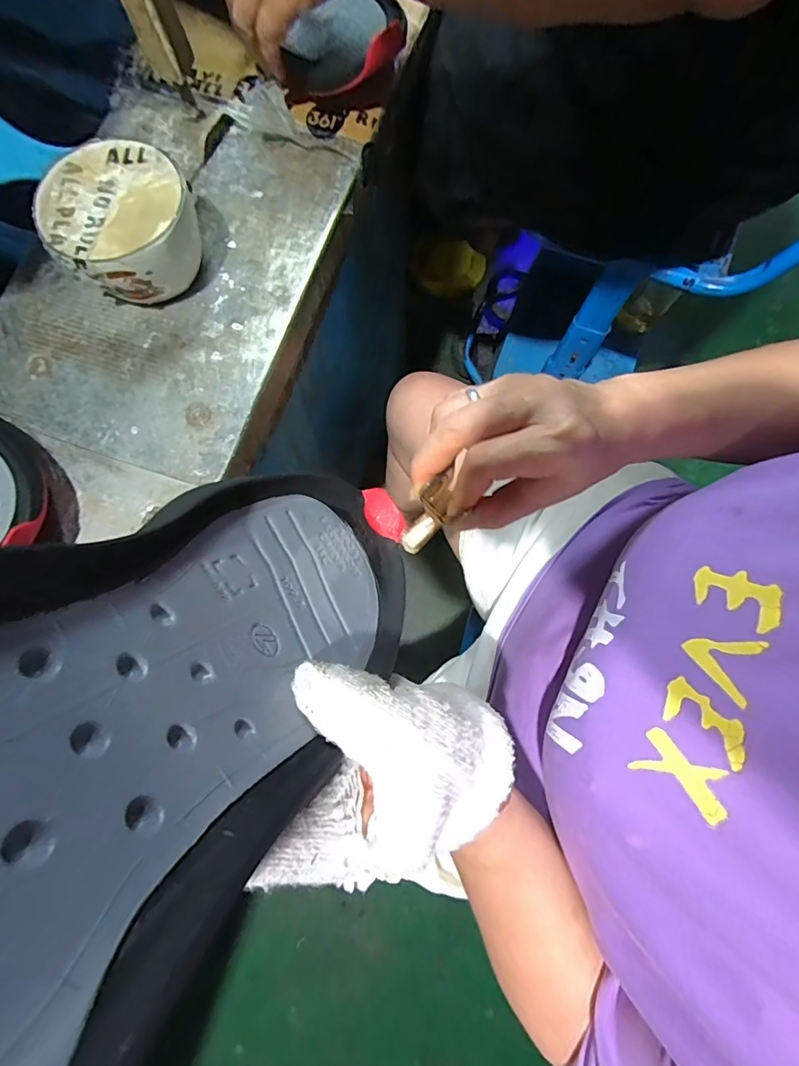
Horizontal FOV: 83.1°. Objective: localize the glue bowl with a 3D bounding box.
[{"bbox_3d":[-0.209,-0.233,0.354,0.102,0.060,0.104,0,78,0],"label":"glue bowl"}]

